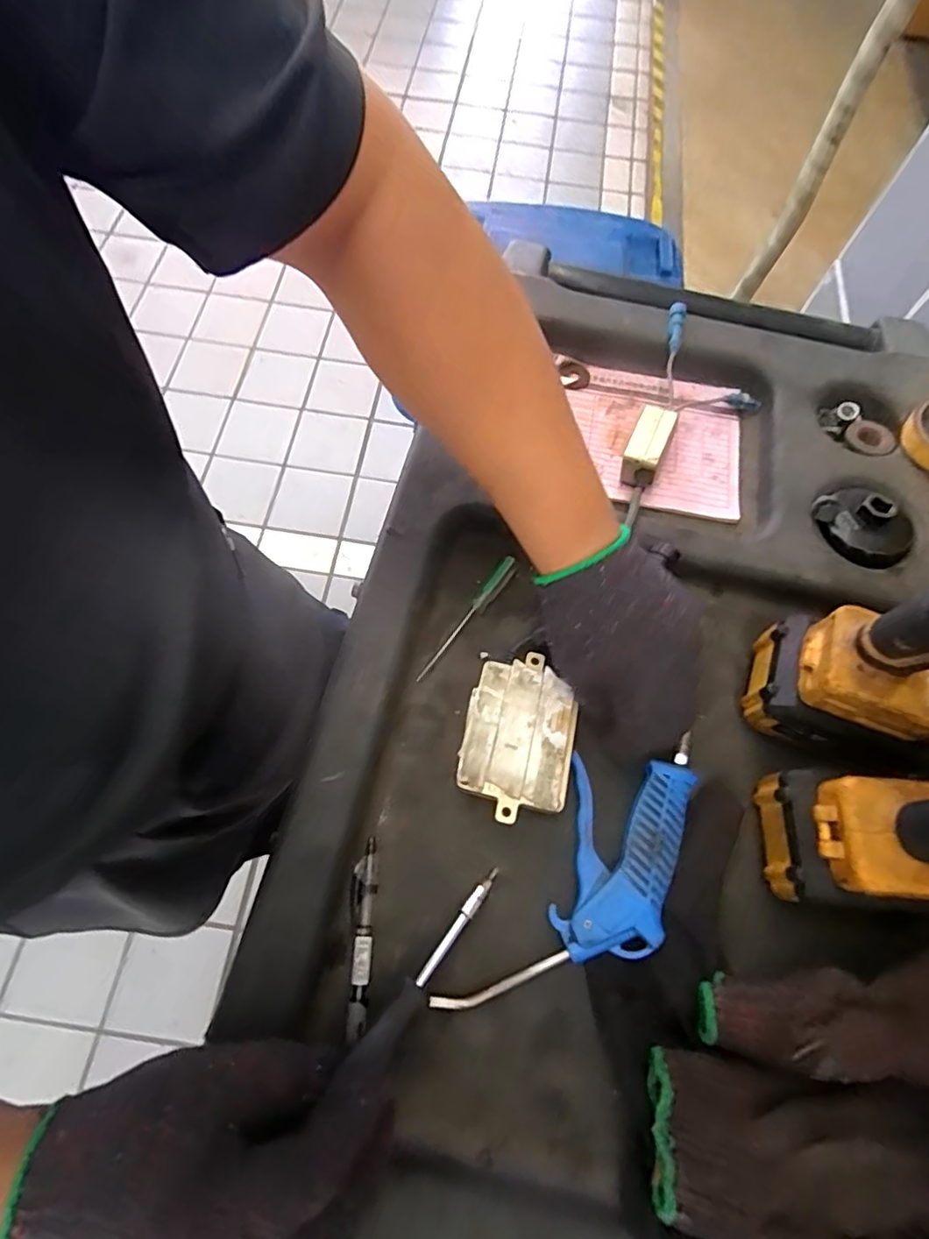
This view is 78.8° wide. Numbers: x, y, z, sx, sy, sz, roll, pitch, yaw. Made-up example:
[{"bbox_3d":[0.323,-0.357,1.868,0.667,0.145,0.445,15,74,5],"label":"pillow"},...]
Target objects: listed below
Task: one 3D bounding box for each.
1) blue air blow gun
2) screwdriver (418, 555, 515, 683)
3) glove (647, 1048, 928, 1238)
[{"bbox_3d":[0.079,0.162,0.352,0.089,0.019,0.204,29,70,8],"label":"blue air blow gun"},{"bbox_3d":[0.002,-0.002,0.429,0.008,0.011,0.118,33,70,10],"label":"screwdriver"},{"bbox_3d":[0.184,0.262,0.271,0.190,0.039,0.066,10,68,1],"label":"glove"}]

